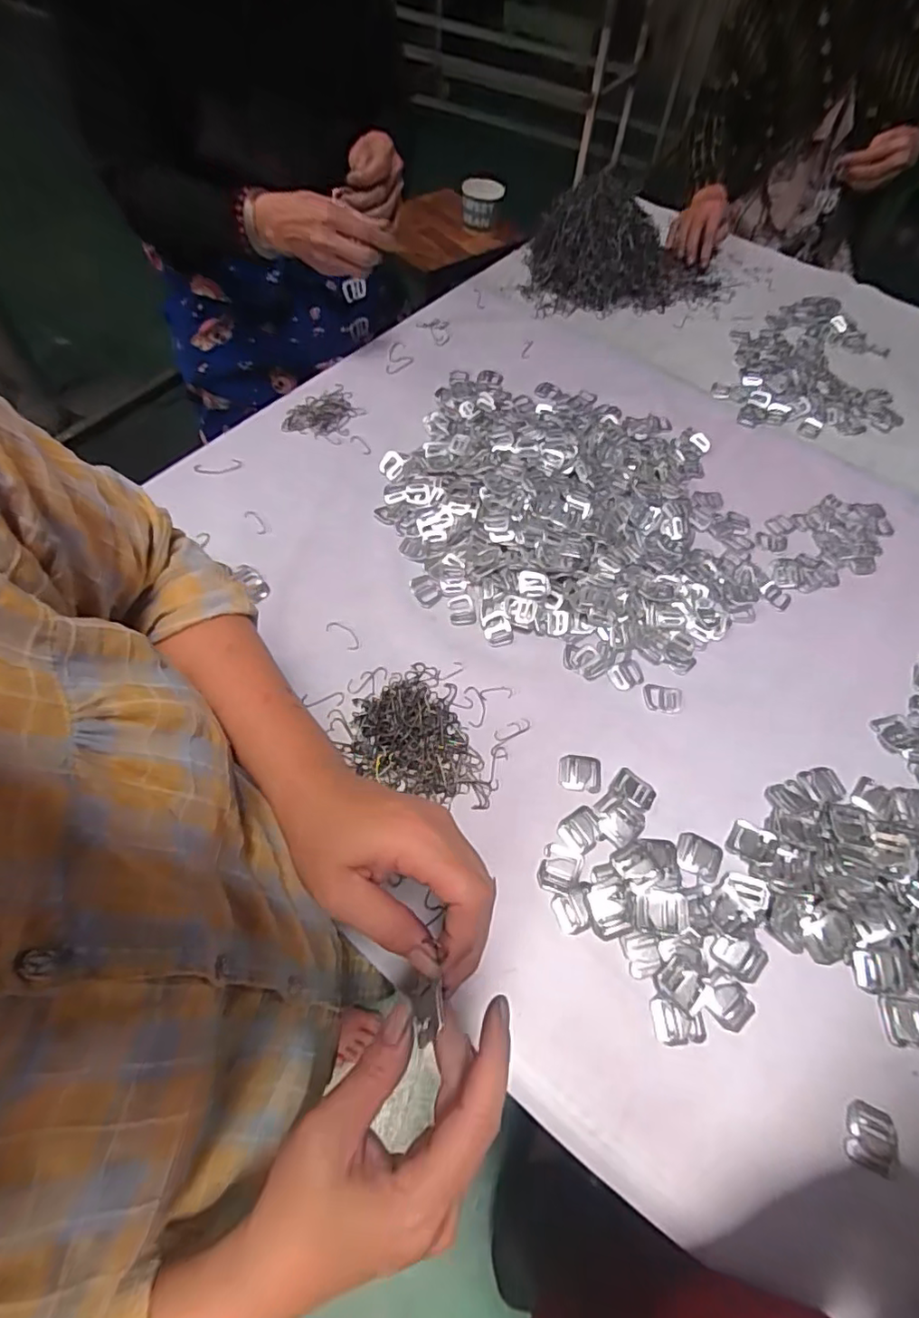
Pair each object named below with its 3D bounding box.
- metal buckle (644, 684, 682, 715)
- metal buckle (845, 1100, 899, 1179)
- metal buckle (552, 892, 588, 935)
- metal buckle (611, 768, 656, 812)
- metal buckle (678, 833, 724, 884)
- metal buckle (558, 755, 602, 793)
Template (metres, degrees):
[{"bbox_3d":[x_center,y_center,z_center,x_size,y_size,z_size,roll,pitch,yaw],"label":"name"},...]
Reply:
[{"bbox_3d":[0.189,0.037,0.524,0.035,0.004,0.026,10,61,2],"label":"metal buckle"},{"bbox_3d":[0.271,0.313,0.369,0.029,0.004,0.036,28,63,11],"label":"metal buckle"},{"bbox_3d":[0.084,0.192,0.426,0.024,0.004,0.028,-9,62,-8],"label":"metal buckle"},{"bbox_3d":[0.146,0.109,0.474,0.035,0.005,0.025,40,66,17],"label":"metal buckle"},{"bbox_3d":[0.192,0.158,0.454,0.034,0.004,0.032,26,63,11],"label":"metal buckle"},{"bbox_3d":[0.102,0.096,0.480,0.036,0.004,0.031,7,61,1],"label":"metal buckle"}]

